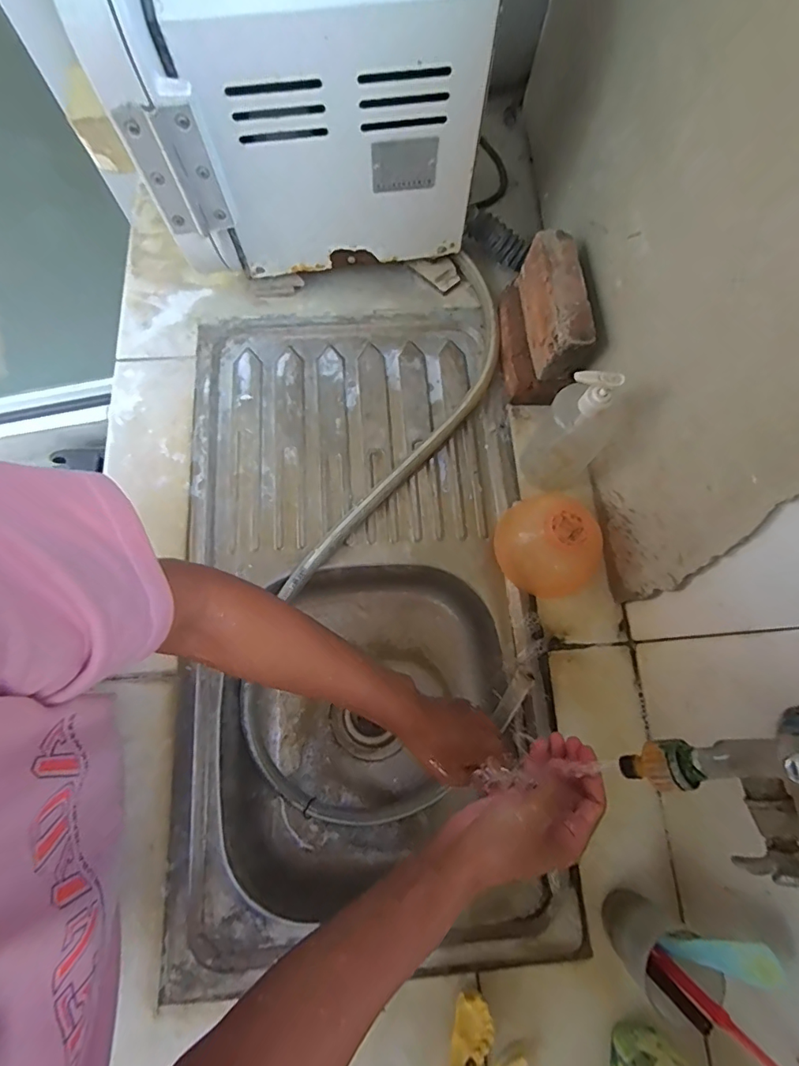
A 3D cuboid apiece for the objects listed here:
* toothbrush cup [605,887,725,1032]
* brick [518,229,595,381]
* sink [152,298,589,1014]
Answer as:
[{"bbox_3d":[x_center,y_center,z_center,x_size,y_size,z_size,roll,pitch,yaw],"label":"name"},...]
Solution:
[{"bbox_3d":[0.221,0.362,0.410,0.066,0.090,0.064,0,74,-1],"label":"toothbrush cup"},{"bbox_3d":[0.183,-0.260,0.547,0.052,0.076,0.160,-5,74,-2],"label":"brick"},{"bbox_3d":[-0.051,0.067,0.603,0.409,0.137,0.743,-4,74,-2],"label":"sink"}]

